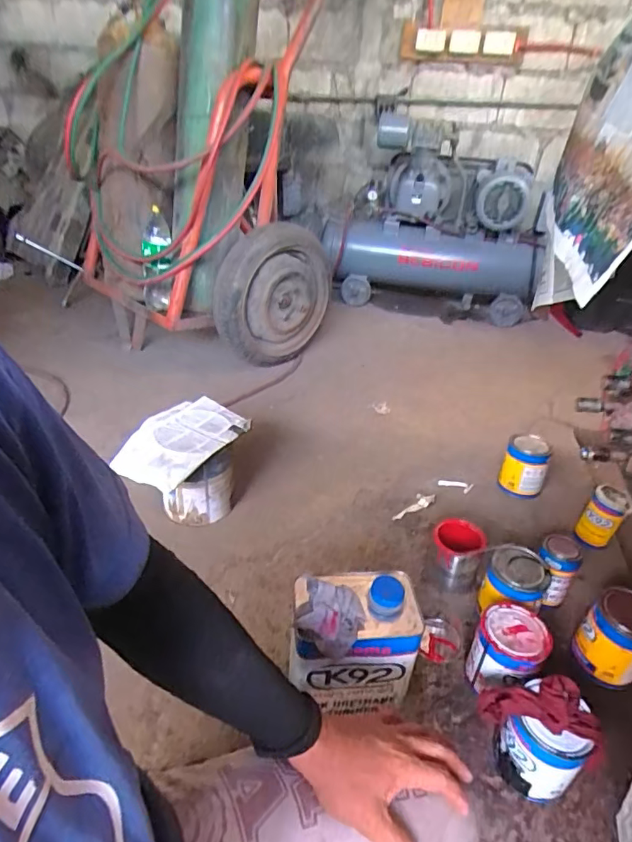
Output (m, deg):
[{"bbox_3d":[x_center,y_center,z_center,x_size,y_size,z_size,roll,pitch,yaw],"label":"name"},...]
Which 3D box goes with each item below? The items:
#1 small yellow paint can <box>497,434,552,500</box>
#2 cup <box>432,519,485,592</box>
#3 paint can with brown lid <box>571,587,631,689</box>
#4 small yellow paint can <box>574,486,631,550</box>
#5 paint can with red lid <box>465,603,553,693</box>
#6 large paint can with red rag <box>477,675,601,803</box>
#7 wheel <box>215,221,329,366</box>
[{"bbox_3d":[0.528,0.115,1.255,0.101,0.139,0.095,3,32,-2],"label":"small yellow paint can"},{"bbox_3d":[0.279,0.268,0.991,0.106,0.112,0.099,2,32,-2],"label":"cup"},{"bbox_3d":[0.510,0.362,0.834,0.095,0.144,0.100,3,32,-2],"label":"paint can with brown lid"},{"bbox_3d":[0.639,0.216,1.102,0.074,0.129,0.074,3,32,-2],"label":"small yellow paint can"},{"bbox_3d":[0.309,0.380,0.805,0.100,0.129,0.106,3,32,-2],"label":"paint can with red lid"},{"bbox_3d":[0.305,0.442,0.693,0.136,0.155,0.108,6,32,3],"label":"large paint can with red rag"},{"bbox_3d":[-0.144,-0.422,1.744,0.441,0.471,0.178,-12,36,-24],"label":"wheel"}]

